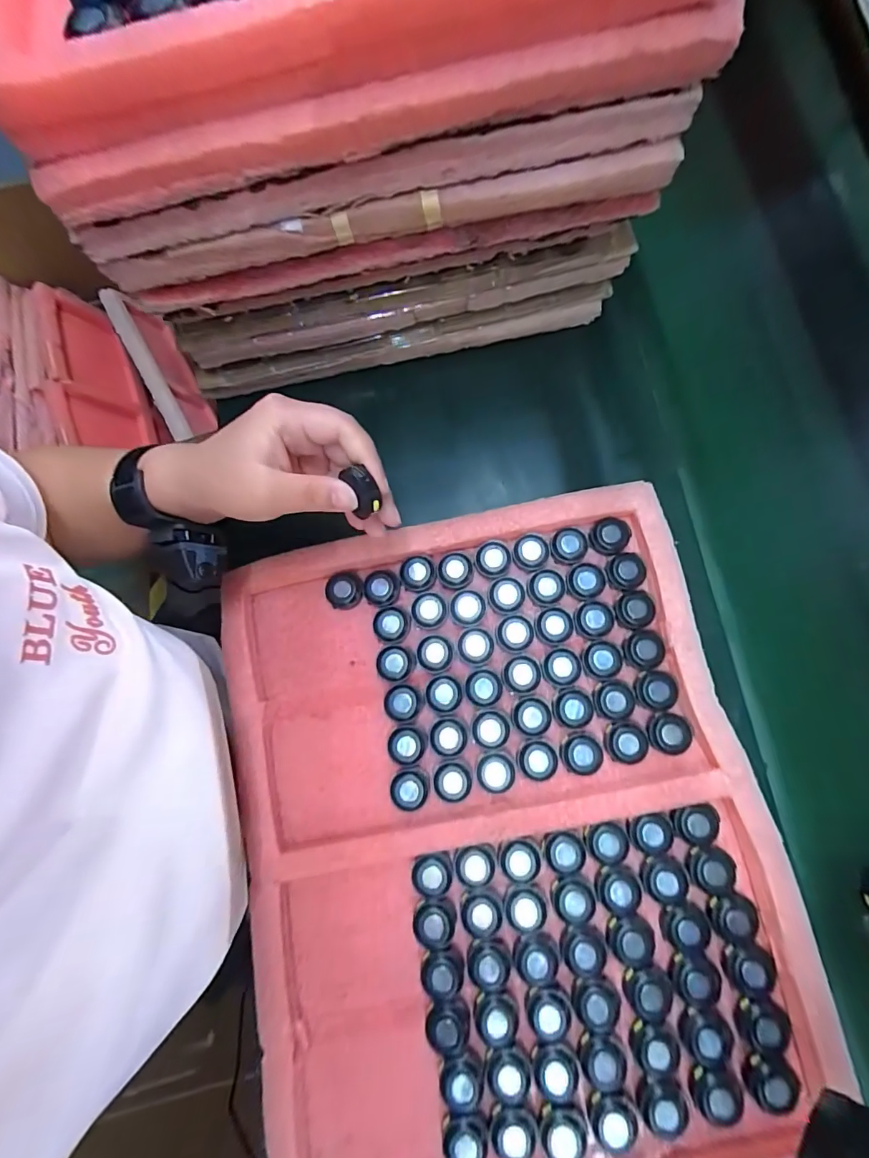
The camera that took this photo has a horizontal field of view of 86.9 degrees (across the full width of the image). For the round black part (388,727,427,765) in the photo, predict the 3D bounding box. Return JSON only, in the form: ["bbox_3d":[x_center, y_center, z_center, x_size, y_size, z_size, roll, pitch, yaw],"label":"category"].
[{"bbox_3d":[-0.020,0.125,0.345,0.028,0.017,0.026,0,78,2],"label":"round black part"}]

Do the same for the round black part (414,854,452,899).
[{"bbox_3d":[-0.001,0.210,0.327,0.027,0.010,0.027,0,78,2],"label":"round black part"}]

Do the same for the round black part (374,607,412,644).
[{"bbox_3d":[-0.034,0.037,0.366,0.029,0.011,0.028,0,78,2],"label":"round black part"}]

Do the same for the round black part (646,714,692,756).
[{"bbox_3d":[0.170,0.112,0.332,0.028,0.008,0.028,-3,78,1],"label":"round black part"}]

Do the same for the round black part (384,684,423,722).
[{"bbox_3d":[-0.024,0.095,0.353,0.028,0.011,0.026,-4,78,1],"label":"round black part"}]

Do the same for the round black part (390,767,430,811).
[{"bbox_3d":[-0.018,0.155,0.339,0.028,0.016,0.029,0,78,2],"label":"round black part"}]

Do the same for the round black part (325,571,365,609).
[{"bbox_3d":[-0.073,0.009,0.374,0.030,0.013,0.029,0,78,2],"label":"round black part"}]

